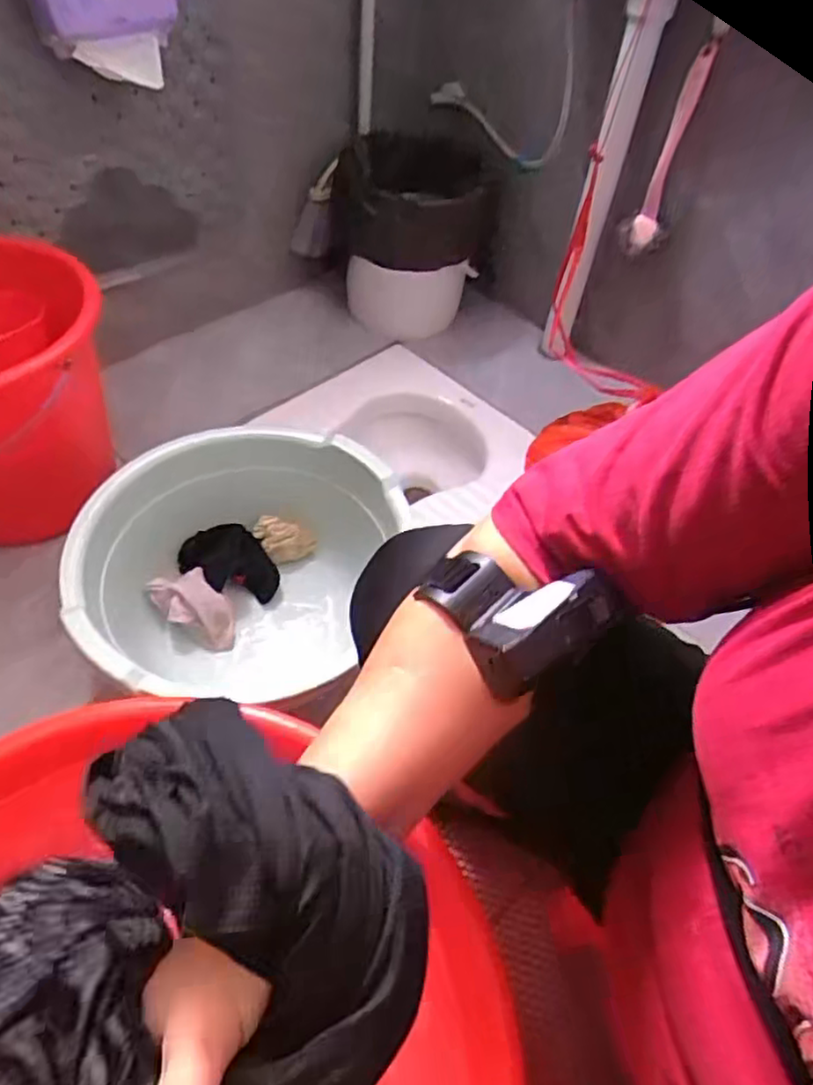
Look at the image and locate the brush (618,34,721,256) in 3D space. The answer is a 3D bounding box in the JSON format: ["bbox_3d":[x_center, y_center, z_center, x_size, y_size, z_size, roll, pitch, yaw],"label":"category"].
[{"bbox_3d":[0.376,-0.549,0.980,0.055,0.283,0.056,1,51,-6],"label":"brush"}]

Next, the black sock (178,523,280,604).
[{"bbox_3d":[-0.223,0.026,0.882,0.127,0.026,0.093,34,64,-1],"label":"black sock"}]

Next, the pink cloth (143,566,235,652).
[{"bbox_3d":[-0.260,0.079,0.837,0.071,0.057,0.110,-29,59,-26],"label":"pink cloth"}]

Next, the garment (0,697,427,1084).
[{"bbox_3d":[-0.106,0.158,0.228,0.212,0.086,0.145,-31,60,-27],"label":"garment"}]

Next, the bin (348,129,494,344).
[{"bbox_3d":[0.020,-0.536,1.237,0.241,0.276,0.208,5,50,-2],"label":"bin"}]

